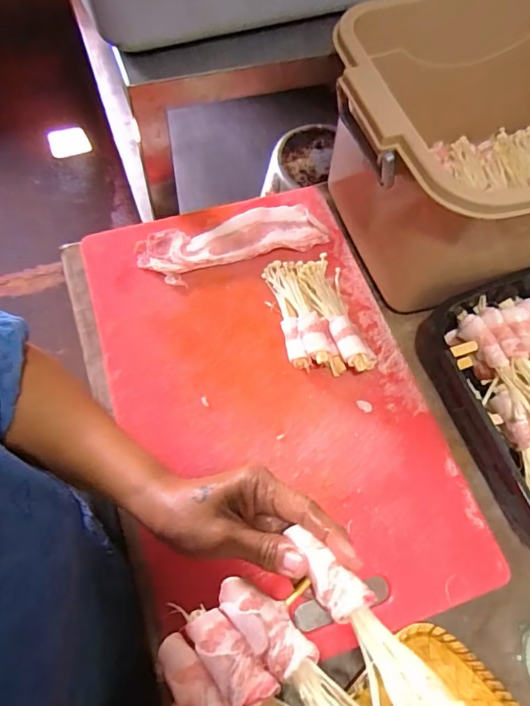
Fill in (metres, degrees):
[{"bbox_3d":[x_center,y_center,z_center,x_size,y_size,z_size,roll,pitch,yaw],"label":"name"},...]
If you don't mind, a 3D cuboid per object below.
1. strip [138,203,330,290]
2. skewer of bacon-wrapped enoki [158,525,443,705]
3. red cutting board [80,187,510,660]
[{"bbox_3d":[-0.037,-0.120,0.500,0.195,0.018,0.068,-18,67,-11],"label":"strip"},{"bbox_3d":[0.016,0.170,0.240,0.108,0.037,0.111,-33,71,-17],"label":"skewer of bacon-wrapped enoki"},{"bbox_3d":[0.001,0.035,0.434,0.282,0.017,0.424,-13,66,-10],"label":"red cutting board"}]

